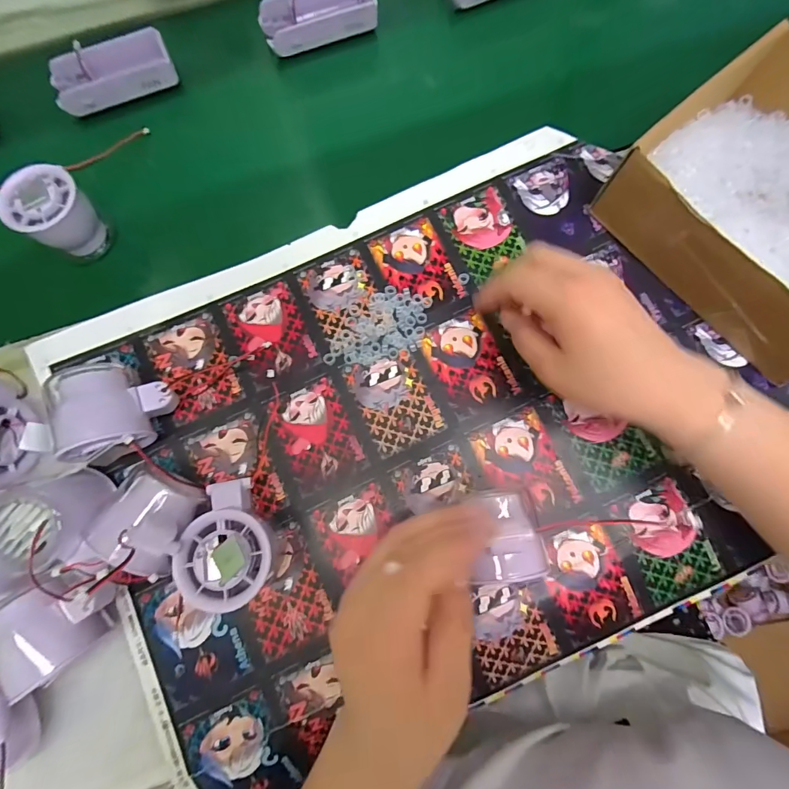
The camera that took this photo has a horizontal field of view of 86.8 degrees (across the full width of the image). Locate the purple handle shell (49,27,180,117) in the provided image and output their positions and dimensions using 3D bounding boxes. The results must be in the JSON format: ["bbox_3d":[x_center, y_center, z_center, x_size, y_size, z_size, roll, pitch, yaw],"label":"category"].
[{"bbox_3d":[-0.268,-0.307,0.395,0.110,0.030,0.049,-24,79,-3],"label":"purple handle shell"}]

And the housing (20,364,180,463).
[{"bbox_3d":[-0.200,0.013,0.302,0.079,0.056,0.062,-16,78,-2],"label":"housing"}]

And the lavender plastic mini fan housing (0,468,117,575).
[{"bbox_3d":[-0.233,0.083,0.279,0.056,0.049,0.064,1,77,-1],"label":"lavender plastic mini fan housing"}]

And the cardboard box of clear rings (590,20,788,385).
[{"bbox_3d":[0.294,-0.142,0.319,0.170,0.069,0.200,-42,80,-7],"label":"cardboard box of clear rings"}]

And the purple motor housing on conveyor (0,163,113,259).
[{"bbox_3d":[-0.280,-0.149,0.359,0.053,0.074,0.057,0,78,1],"label":"purple motor housing on conveyor"}]

